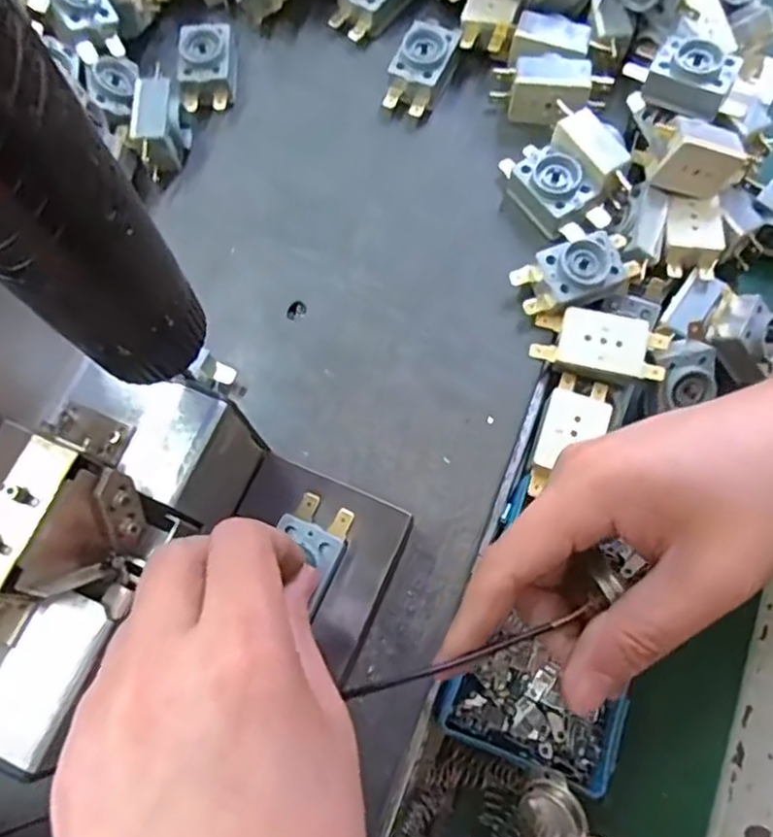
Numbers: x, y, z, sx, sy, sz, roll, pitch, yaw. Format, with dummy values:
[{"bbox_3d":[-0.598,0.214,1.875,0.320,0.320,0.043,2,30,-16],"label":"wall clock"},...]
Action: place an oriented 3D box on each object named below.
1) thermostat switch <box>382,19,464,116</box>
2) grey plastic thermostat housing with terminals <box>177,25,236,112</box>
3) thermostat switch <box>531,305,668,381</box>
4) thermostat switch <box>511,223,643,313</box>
[{"bbox_3d":[0.019,-0.183,0.353,0.028,0.023,0.043,21,73,7],"label":"thermostat switch"},{"bbox_3d":[-0.095,-0.187,0.359,0.028,0.019,0.044,-2,72,0],"label":"grey plastic thermostat housing with terminals"},{"bbox_3d":[0.098,-0.033,0.308,0.058,0.013,0.028,15,73,5],"label":"thermostat switch"},{"bbox_3d":[0.089,-0.070,0.315,0.057,0.023,0.031,-23,73,-7],"label":"thermostat switch"}]

